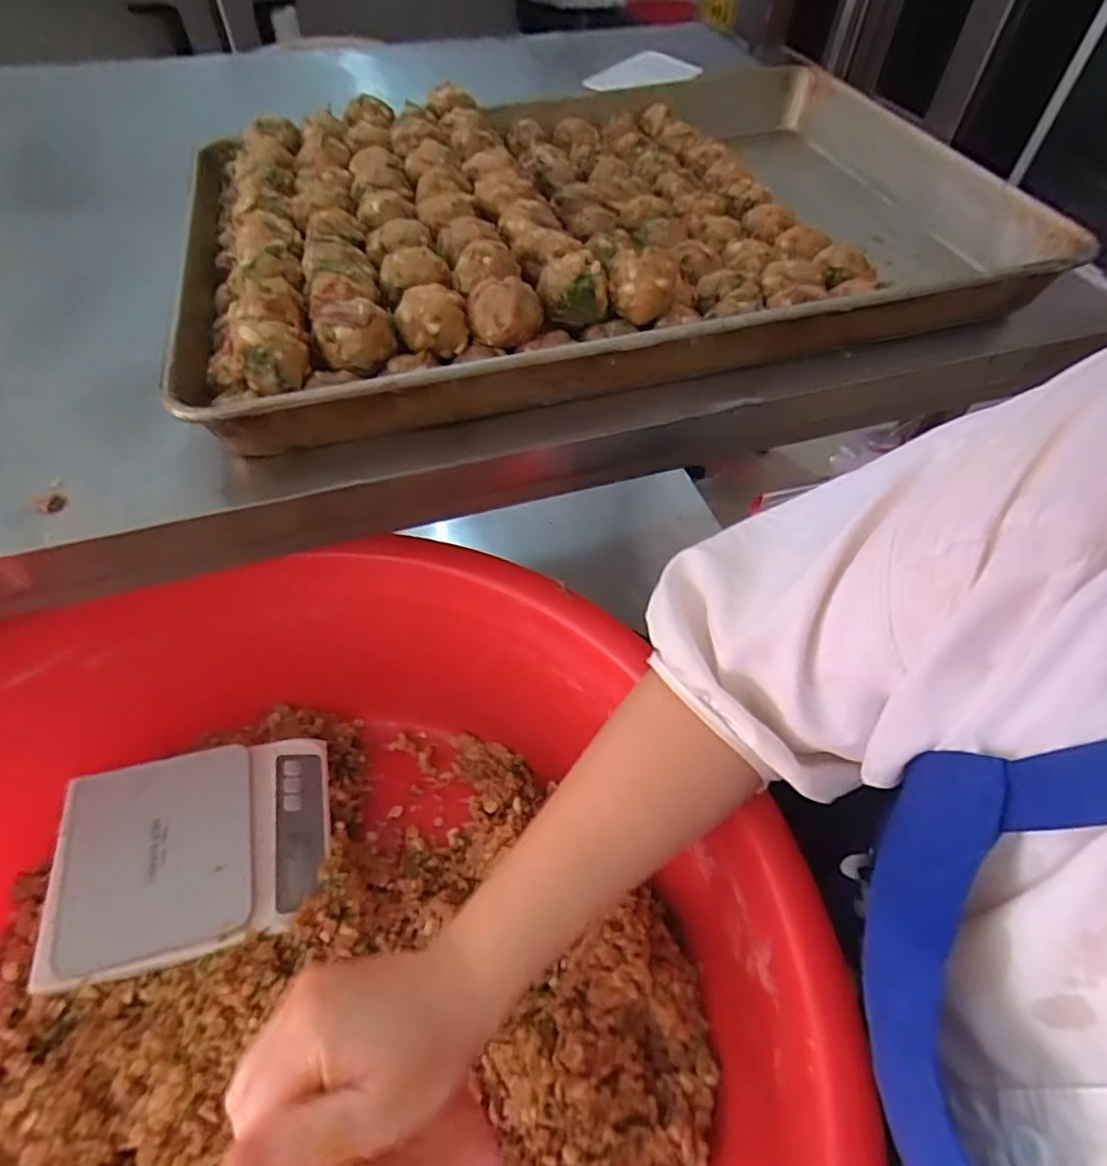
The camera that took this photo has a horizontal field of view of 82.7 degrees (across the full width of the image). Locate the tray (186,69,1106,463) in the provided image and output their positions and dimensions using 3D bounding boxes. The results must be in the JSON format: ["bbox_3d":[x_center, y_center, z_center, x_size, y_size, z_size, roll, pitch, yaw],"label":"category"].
[{"bbox_3d":[0.022,-0.279,0.485,0.567,0.063,0.376,-12,55,-11],"label":"tray"}]

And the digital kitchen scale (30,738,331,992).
[{"bbox_3d":[-0.269,0.199,0.475,0.178,0.046,0.146,-10,54,-9],"label":"digital kitchen scale"}]

